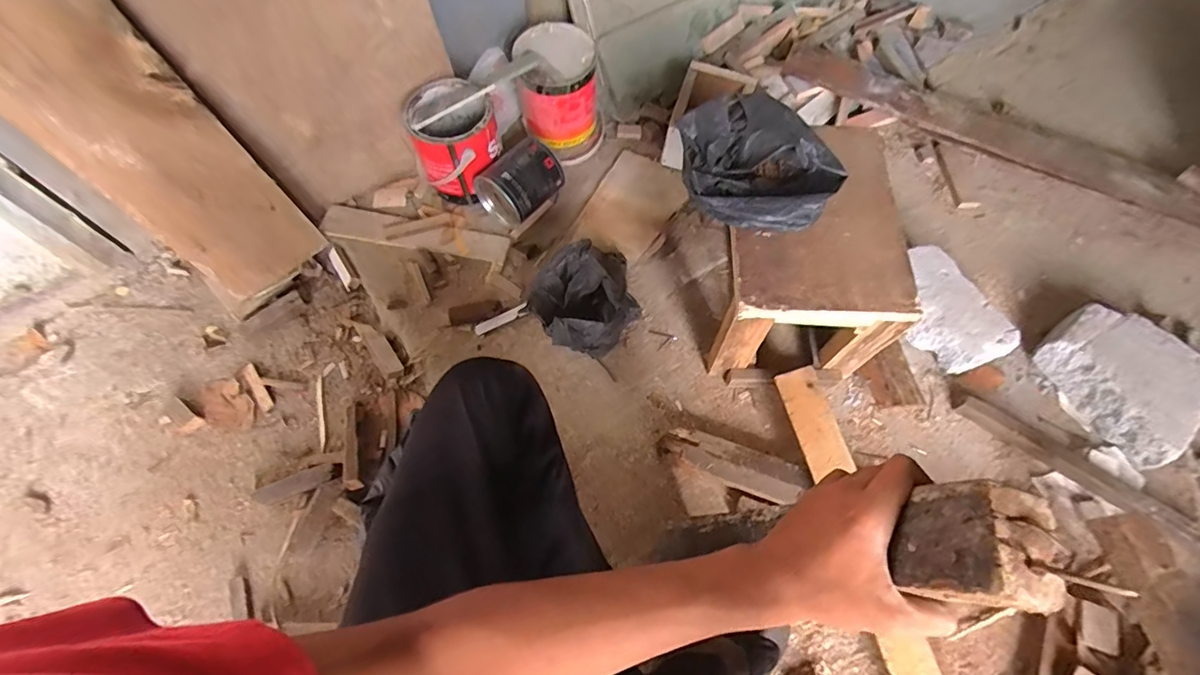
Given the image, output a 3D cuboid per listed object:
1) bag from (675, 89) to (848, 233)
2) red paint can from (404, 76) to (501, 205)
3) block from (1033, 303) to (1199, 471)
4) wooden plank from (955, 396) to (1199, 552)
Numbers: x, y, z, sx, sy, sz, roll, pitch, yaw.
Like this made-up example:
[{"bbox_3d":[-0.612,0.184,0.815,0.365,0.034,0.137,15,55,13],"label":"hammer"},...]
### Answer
[{"bbox_3d":[0.203,-0.229,0.682,0.219,0.088,0.154,31,68,13],"label":"bag"},{"bbox_3d":[-0.257,-0.349,0.930,0.151,0.147,0.166,-25,67,-12],"label":"red paint can"},{"bbox_3d":[0.803,0.056,0.788,0.188,0.061,0.209,-34,68,-15],"label":"block"},{"bbox_3d":[0.698,0.193,0.733,0.350,0.015,0.045,35,69,17],"label":"wooden plank"}]

